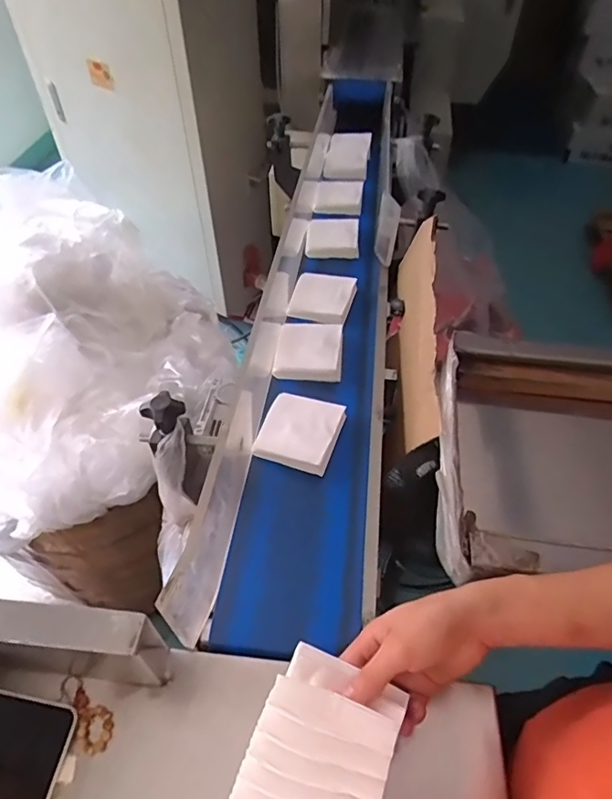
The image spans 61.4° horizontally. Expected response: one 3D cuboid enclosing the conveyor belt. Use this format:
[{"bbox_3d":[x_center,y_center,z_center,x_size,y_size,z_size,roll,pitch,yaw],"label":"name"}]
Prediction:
[{"bbox_3d":[0.044,-0.252,0.867,0.187,0.131,1.261,5,49,5],"label":"conveyor belt"}]

